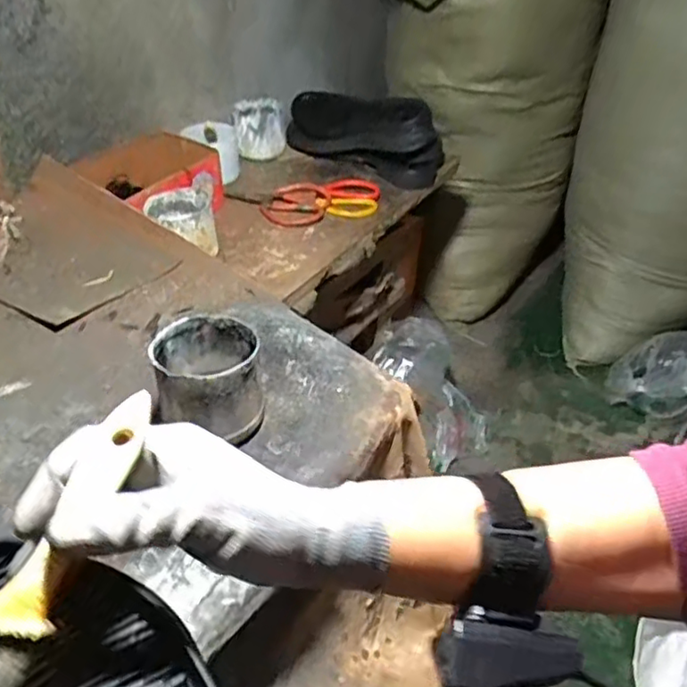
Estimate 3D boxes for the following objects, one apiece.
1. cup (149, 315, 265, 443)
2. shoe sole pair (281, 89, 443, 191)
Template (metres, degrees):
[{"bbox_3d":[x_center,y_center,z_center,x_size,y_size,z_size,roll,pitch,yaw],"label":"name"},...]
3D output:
[{"bbox_3d":[-0.118,0.038,0.553,0.087,0.097,0.093,-10,41,-13],"label":"cup"},{"bbox_3d":[0.028,-0.375,1.082,0.293,0.136,0.075,18,44,21],"label":"shoe sole pair"}]

